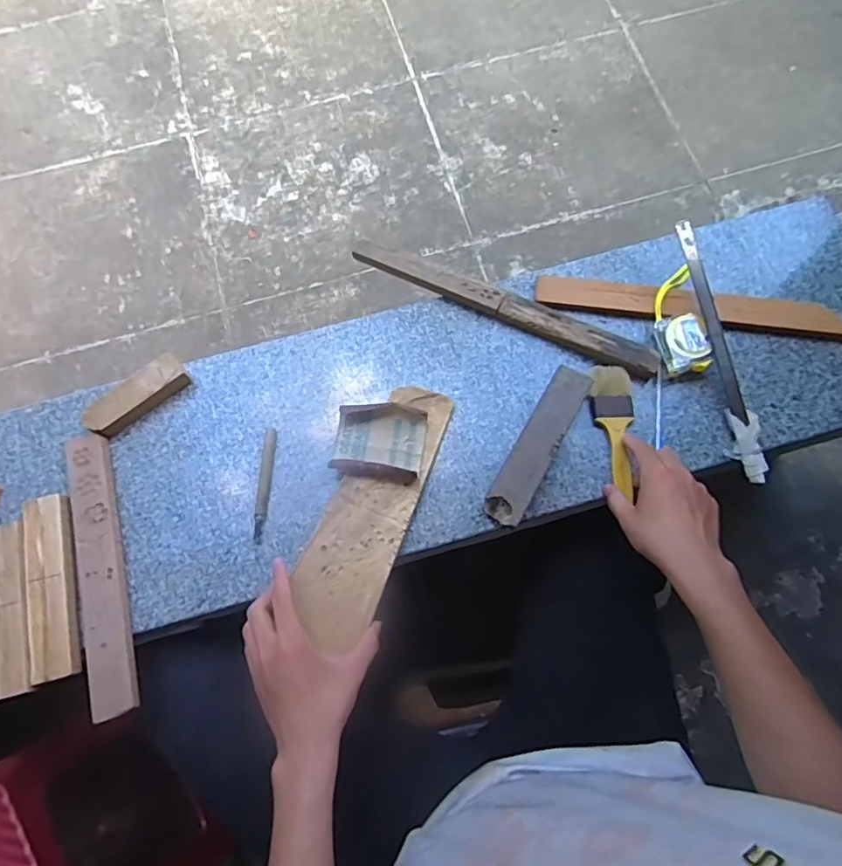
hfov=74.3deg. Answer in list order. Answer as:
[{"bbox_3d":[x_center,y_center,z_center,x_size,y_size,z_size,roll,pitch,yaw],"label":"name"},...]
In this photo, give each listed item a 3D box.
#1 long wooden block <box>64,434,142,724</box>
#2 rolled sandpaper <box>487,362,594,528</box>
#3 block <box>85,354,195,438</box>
[{"bbox_3d":[-0.351,0.147,0.610,0.048,0.019,0.303,-17,72,-4],"label":"long wooden block"},{"bbox_3d":[0.130,0.015,0.622,0.043,0.047,0.187,30,75,10],"label":"rolled sandpaper"},{"bbox_3d":[-0.339,-0.043,0.662,0.125,0.026,0.041,-37,75,-10],"label":"block"}]

